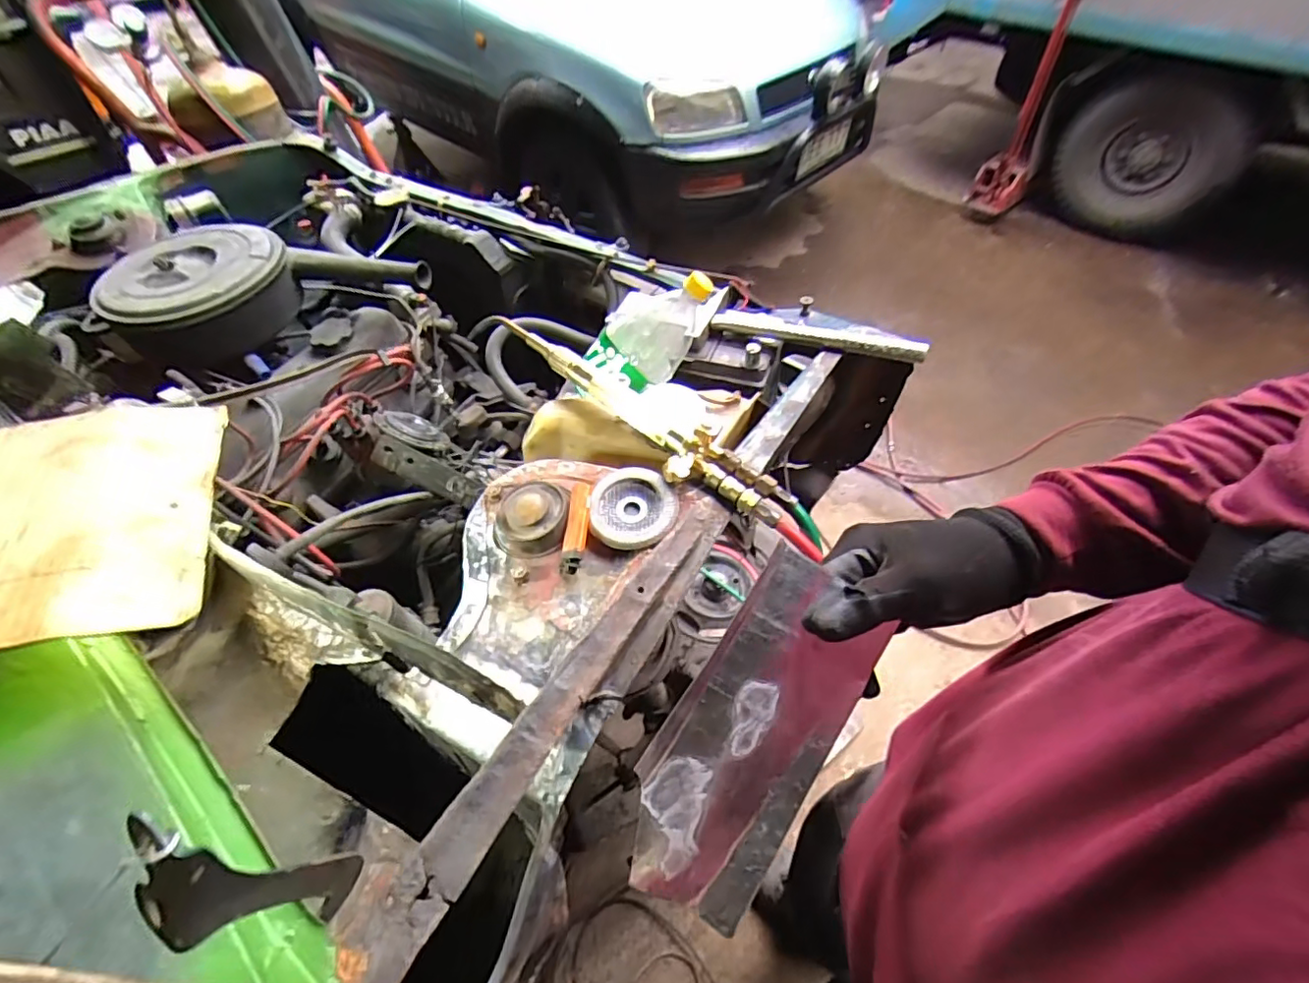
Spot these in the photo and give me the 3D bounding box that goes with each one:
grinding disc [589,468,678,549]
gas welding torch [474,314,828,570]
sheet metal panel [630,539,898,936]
[{"bbox_3d":[-0.018,0.016,0.519,0.075,0.023,0.080,8,50,7],"label":"grinding disc"},{"bbox_3d":[-0.014,-0.077,0.569,0.419,0.047,0.074,36,58,27],"label":"gas welding torch"},{"bbox_3d":[0.062,0.154,0.364,0.104,0.007,0.220,35,83,-8],"label":"sheet metal panel"}]

